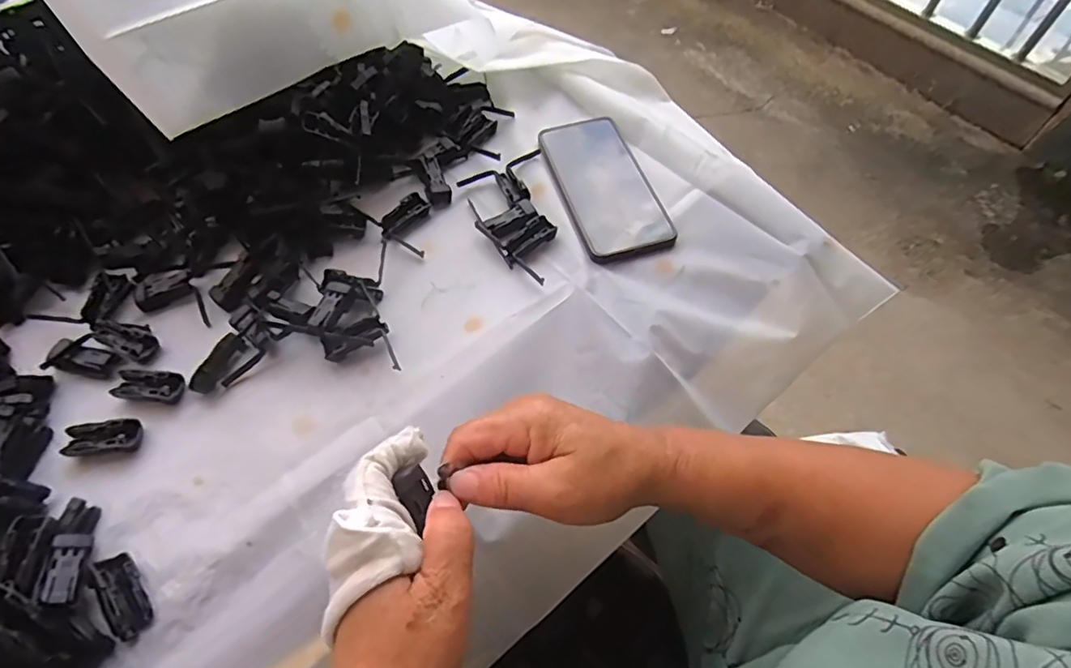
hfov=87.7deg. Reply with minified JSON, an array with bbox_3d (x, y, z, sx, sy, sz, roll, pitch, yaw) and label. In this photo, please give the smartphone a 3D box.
[{"bbox_3d":[0.061,-0.137,0.505,0.081,0.010,0.164,-14,59,-10],"label":"smartphone"}]

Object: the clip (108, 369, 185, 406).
[{"bbox_3d":[-0.280,0.038,0.404,0.046,0.009,0.022,4,57,2],"label":"clip"}]

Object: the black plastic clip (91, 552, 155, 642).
[{"bbox_3d":[-0.244,0.153,0.329,0.018,0.011,0.048,-30,62,-18],"label":"black plastic clip"}]

